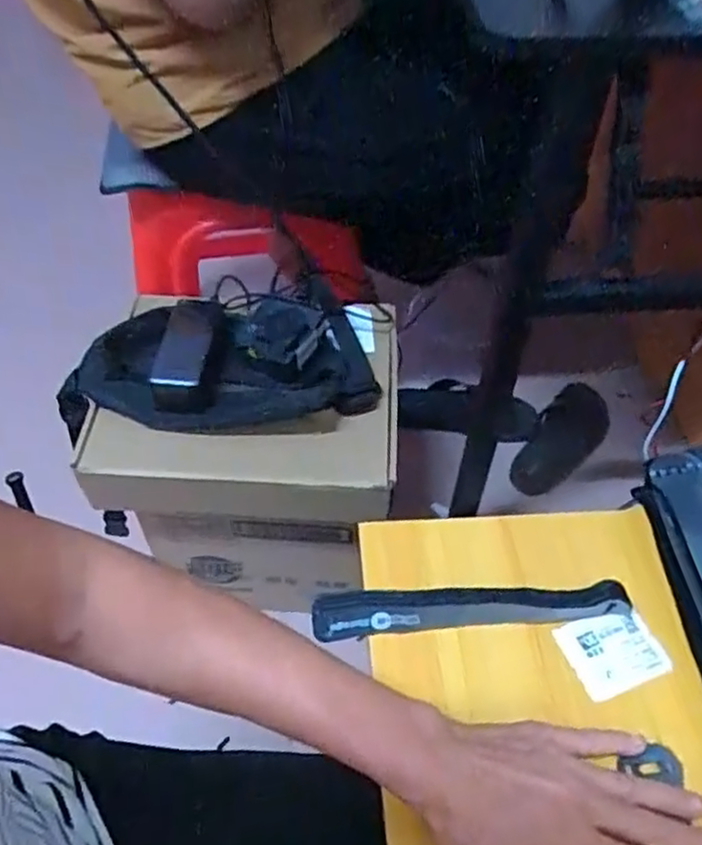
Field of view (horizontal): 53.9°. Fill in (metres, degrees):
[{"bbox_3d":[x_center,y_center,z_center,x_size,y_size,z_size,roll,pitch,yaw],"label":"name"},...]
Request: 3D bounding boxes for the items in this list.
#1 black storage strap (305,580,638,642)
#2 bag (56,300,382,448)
[{"bbox_3d":[0.077,0.118,0.444,0.199,0.020,0.024,-4,50,-3],"label":"black storage strap"},{"bbox_3d":[-0.146,-0.074,0.763,0.319,0.061,0.168,-7,51,-6],"label":"bag"}]

